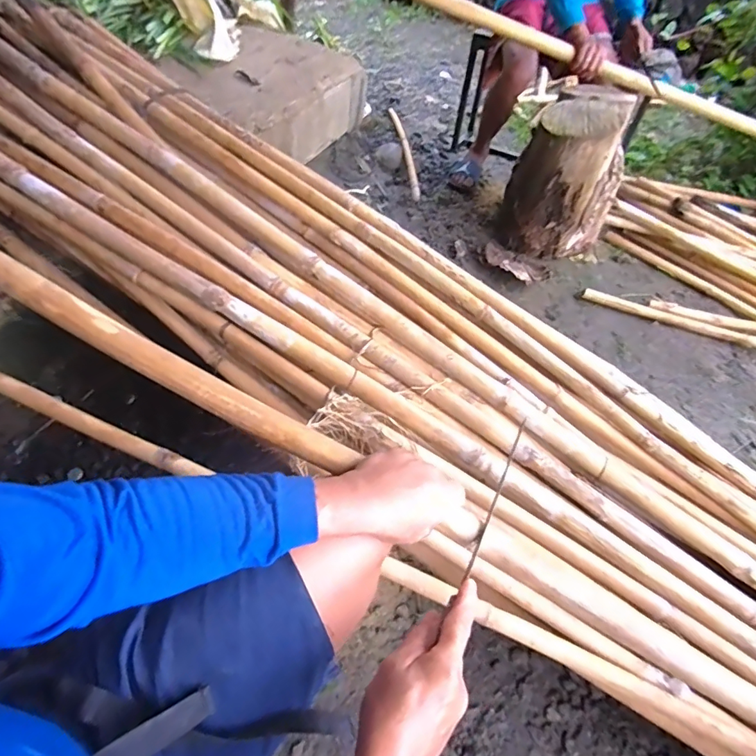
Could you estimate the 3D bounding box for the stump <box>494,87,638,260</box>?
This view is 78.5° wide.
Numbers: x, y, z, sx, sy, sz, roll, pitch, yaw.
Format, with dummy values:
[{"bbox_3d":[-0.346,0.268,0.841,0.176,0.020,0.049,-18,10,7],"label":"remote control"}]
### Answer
[{"bbox_3d":[0.578,-0.595,1.412,0.311,0.432,0.325,27,54,10],"label":"stump"}]

